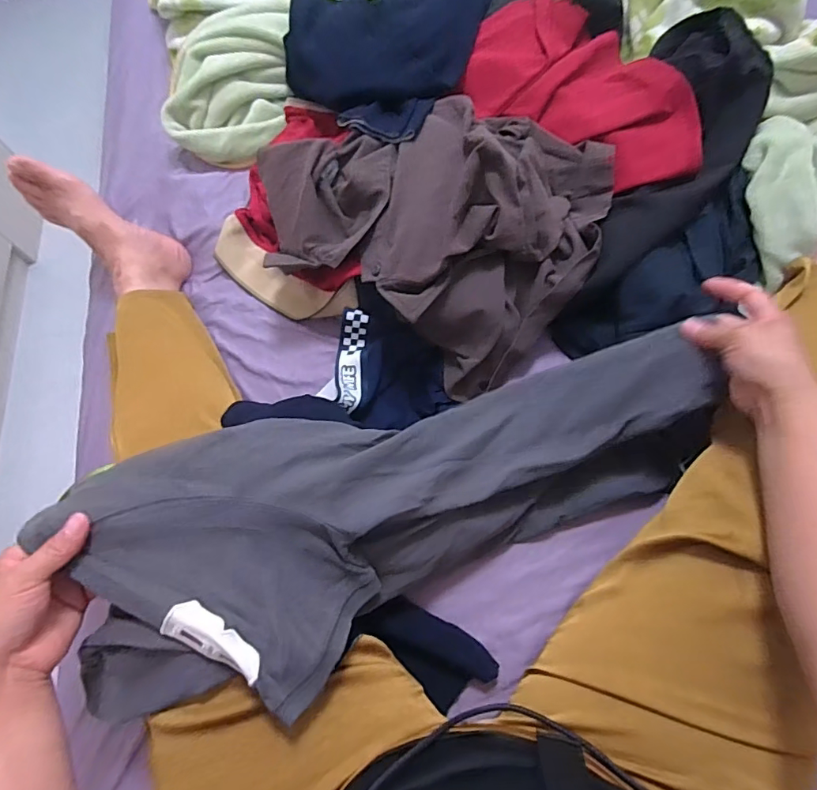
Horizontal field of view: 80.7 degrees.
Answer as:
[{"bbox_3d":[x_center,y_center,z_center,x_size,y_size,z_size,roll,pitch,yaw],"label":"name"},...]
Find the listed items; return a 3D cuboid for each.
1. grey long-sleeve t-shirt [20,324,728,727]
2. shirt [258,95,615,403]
[{"bbox_3d":[0.016,0.099,0.443,0.590,0.128,0.210,-15,69,-16],"label":"grey long-sleeve t-shirt"},{"bbox_3d":[0.032,-0.222,0.569,0.372,0.128,0.323,31,73,13],"label":"shirt"}]

